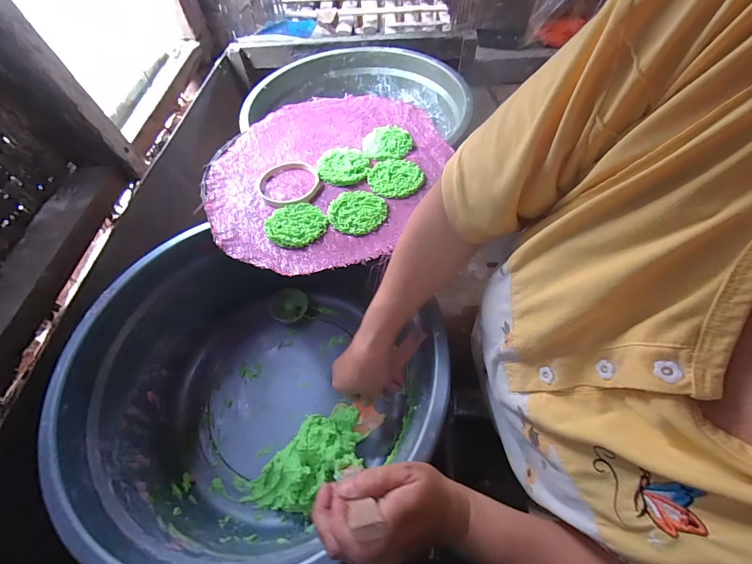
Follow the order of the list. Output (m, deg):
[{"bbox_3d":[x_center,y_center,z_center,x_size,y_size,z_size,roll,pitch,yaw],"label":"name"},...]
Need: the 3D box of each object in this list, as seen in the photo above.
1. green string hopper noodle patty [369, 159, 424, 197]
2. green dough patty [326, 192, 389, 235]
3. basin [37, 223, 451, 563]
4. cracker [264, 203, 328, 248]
[{"bbox_3d":[0.027,-0.153,0.494,0.076,0.010,0.079,-1,57,2],"label":"green string hopper noodle patty"},{"bbox_3d":[-0.027,-0.095,0.459,0.075,0.011,0.078,-29,60,-15],"label":"green dough patty"},{"bbox_3d":[-0.134,0.131,0.429,0.382,0.205,0.364,-32,61,-17],"label":"basin"},{"bbox_3d":[-0.105,-0.076,0.445,0.077,0.007,0.075,-1,57,2],"label":"cracker"}]

